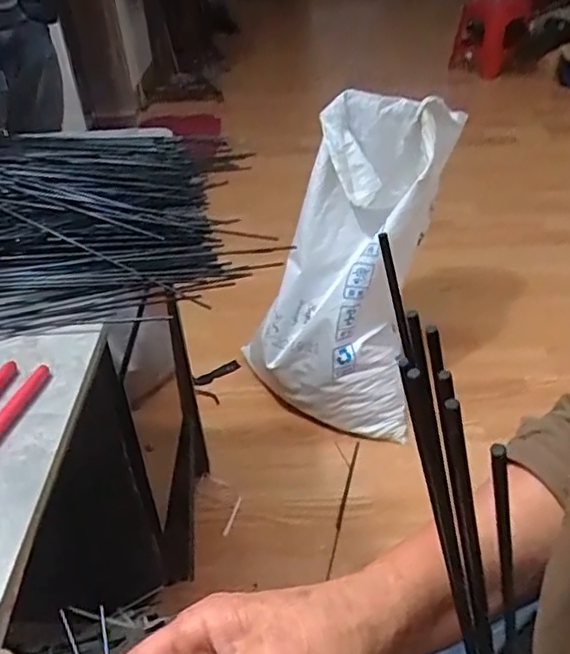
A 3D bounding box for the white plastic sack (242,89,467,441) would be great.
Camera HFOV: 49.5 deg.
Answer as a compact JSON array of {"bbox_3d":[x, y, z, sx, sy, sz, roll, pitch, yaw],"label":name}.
[{"bbox_3d":[0.134,-0.149,1.362,0.374,0.736,0.200,15,6,21],"label":"white plastic sack"}]

